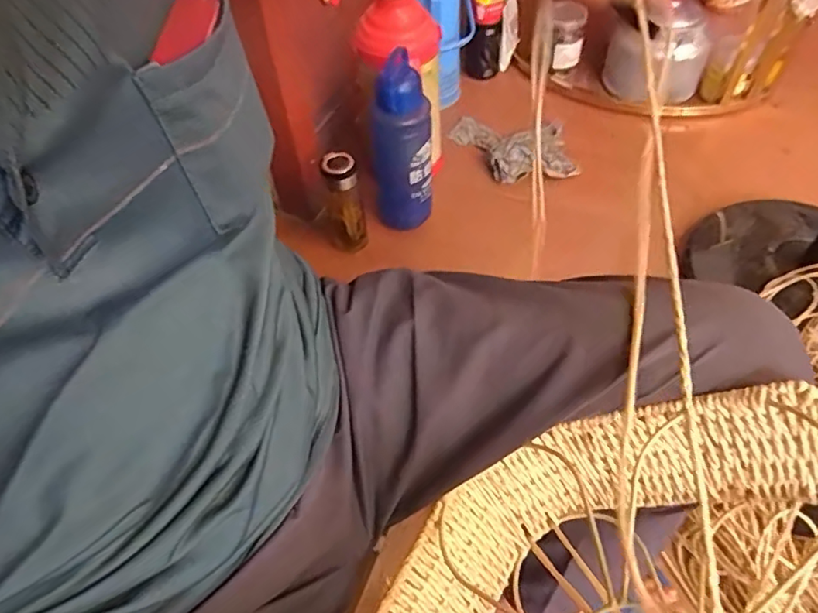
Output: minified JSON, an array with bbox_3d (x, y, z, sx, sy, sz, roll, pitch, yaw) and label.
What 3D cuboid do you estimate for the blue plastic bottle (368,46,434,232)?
[{"bbox_3d":[-0.010,-0.279,1.028,0.094,0.314,0.090,-2,54,2],"label":"blue plastic bottle"}]

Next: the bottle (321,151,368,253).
[{"bbox_3d":[-0.120,-0.180,1.035,0.074,0.205,0.059,-12,54,-5],"label":"bottle"}]

